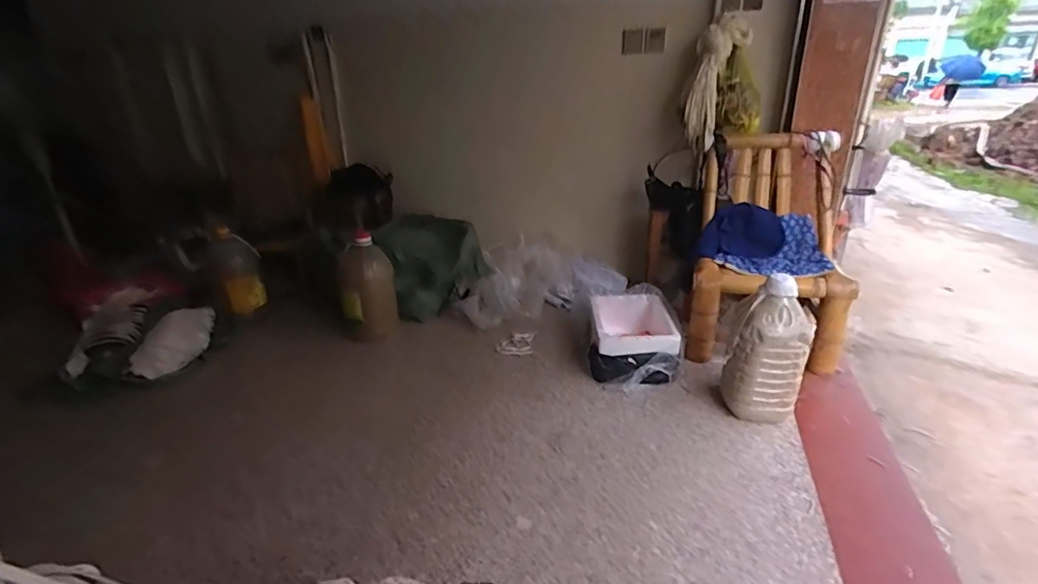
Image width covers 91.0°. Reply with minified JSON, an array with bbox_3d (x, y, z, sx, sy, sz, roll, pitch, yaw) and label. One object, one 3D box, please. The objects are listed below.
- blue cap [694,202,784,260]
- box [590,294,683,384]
[{"bbox_3d":[0.770,-0.199,1.735,0.207,0.162,0.183,19,31,40],"label":"blue cap"},{"bbox_3d":[0.374,0.147,1.668,0.276,0.163,0.361,2,23,8],"label":"box"}]

